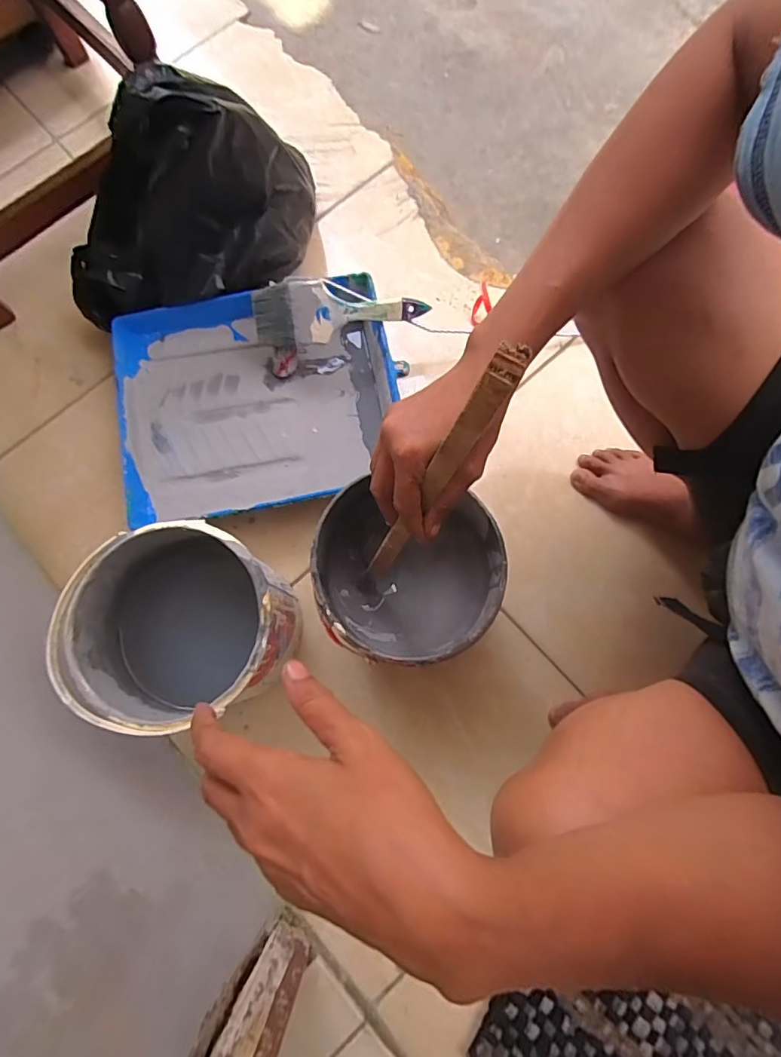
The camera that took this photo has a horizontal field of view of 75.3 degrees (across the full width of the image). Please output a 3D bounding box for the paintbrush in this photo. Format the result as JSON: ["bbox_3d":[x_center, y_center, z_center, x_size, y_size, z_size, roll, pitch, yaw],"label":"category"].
[{"bbox_3d":[-0.063,-0.272,0.619,0.206,0.071,0.013,-13,39,-2],"label":"paintbrush"}]

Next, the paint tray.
[{"bbox_3d":[-0.168,-0.158,0.655,0.337,0.088,0.285,-13,78,-1],"label":"paint tray"}]

